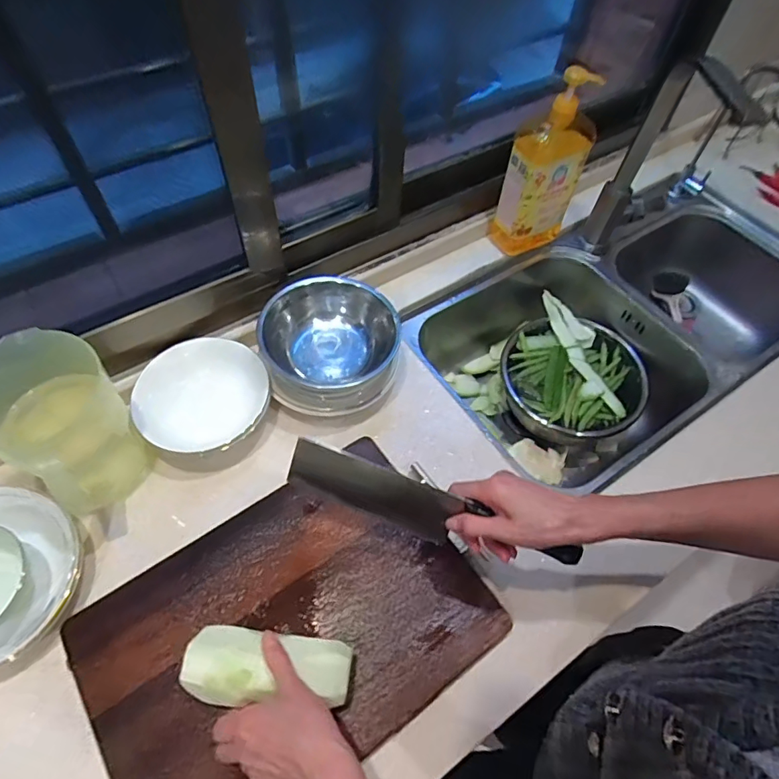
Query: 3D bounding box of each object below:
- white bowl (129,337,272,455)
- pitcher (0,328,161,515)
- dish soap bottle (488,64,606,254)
[{"bbox_3d":[-0.252,0.009,0.683,0.171,0.057,0.147,-23,62,-16],"label":"white bowl"},{"bbox_3d":[-0.359,0.044,0.568,0.122,0.180,0.139,29,61,15],"label":"pitcher"},{"bbox_3d":[0.253,-0.349,0.809,0.124,0.286,0.067,-19,61,-14],"label":"dish soap bottle"}]

